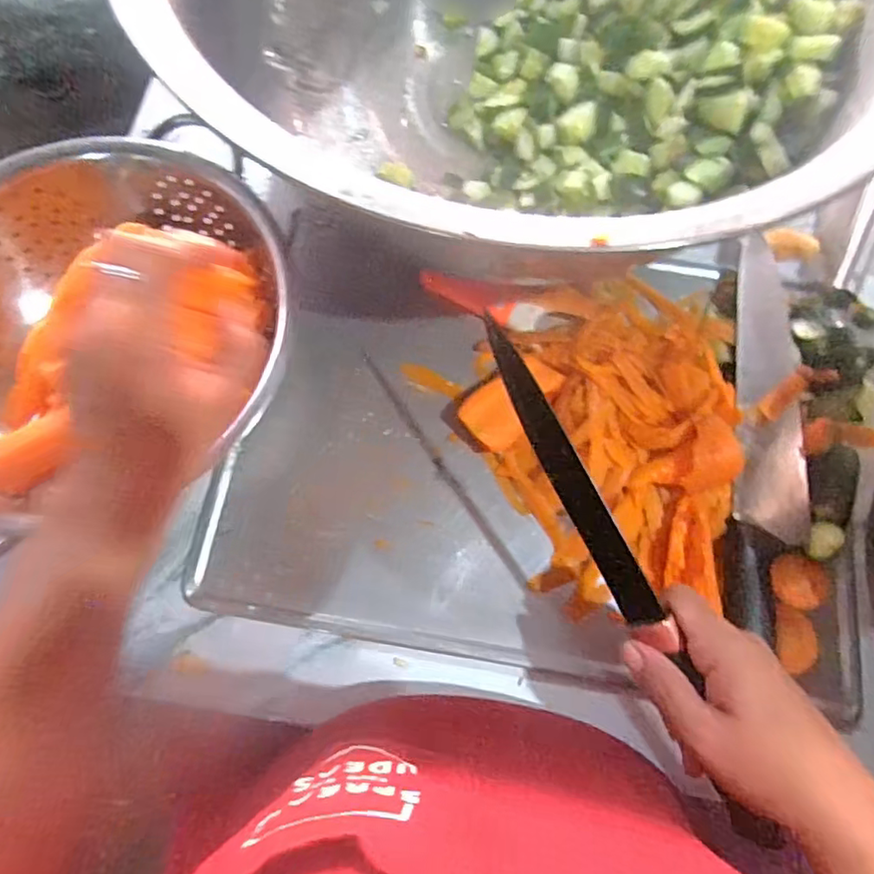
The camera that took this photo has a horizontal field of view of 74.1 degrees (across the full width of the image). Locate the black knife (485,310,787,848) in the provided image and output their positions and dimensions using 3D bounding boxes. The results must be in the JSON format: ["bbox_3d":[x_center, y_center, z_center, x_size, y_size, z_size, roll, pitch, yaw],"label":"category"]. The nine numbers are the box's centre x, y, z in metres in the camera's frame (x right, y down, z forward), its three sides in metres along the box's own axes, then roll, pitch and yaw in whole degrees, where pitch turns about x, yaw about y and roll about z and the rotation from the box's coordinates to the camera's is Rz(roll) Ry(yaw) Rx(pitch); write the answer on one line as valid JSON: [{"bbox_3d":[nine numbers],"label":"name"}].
[{"bbox_3d":[0.099,0.073,0.313,0.016,0.021,0.302,-27,86,-9],"label":"black knife"}]

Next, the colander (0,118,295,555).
[{"bbox_3d":[-0.231,-0.076,0.397,0.259,0.088,0.264,0,73,-1],"label":"colander"}]

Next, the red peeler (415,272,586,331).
[{"bbox_3d":[0.045,-0.101,0.451,0.125,0.013,0.027,22,74,5],"label":"red peeler"}]

